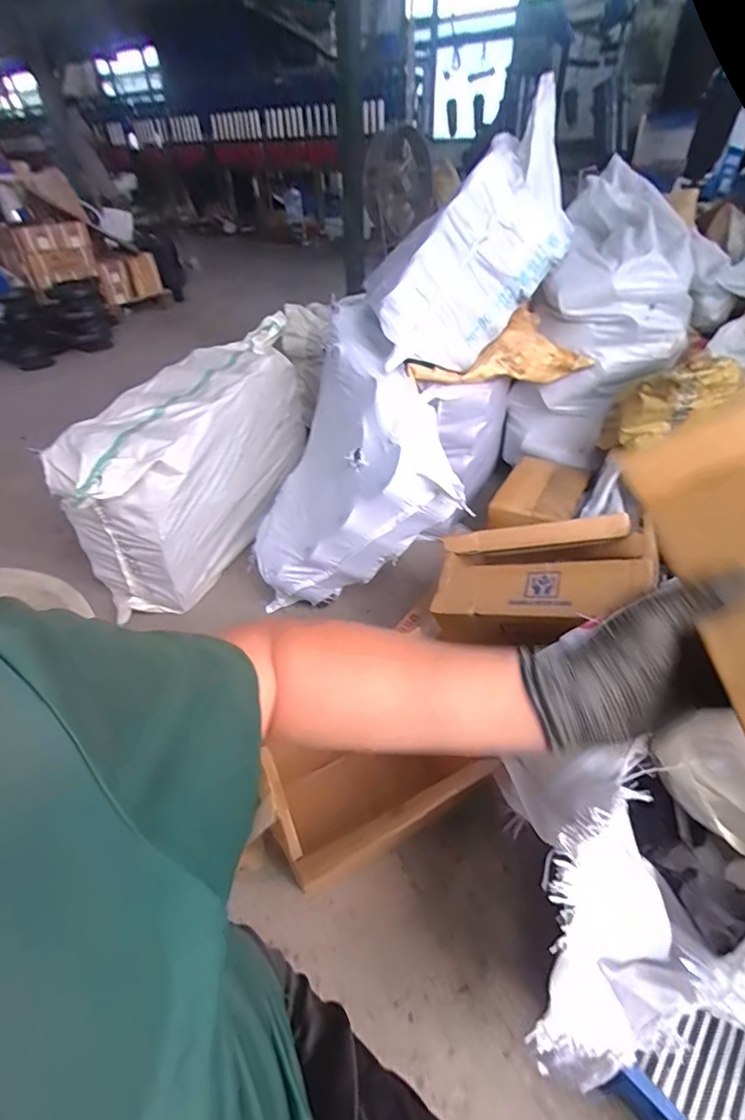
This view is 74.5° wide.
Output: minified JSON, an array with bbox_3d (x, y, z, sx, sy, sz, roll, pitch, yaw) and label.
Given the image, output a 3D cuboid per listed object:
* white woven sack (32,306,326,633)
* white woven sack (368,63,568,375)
[{"bbox_3d":[-0.389,-0.389,1.479,0.292,0.404,1.179,12,43,15],"label":"white woven sack"},{"bbox_3d":[0.235,-0.699,1.164,0.591,0.293,0.166,-48,28,10],"label":"white woven sack"}]

